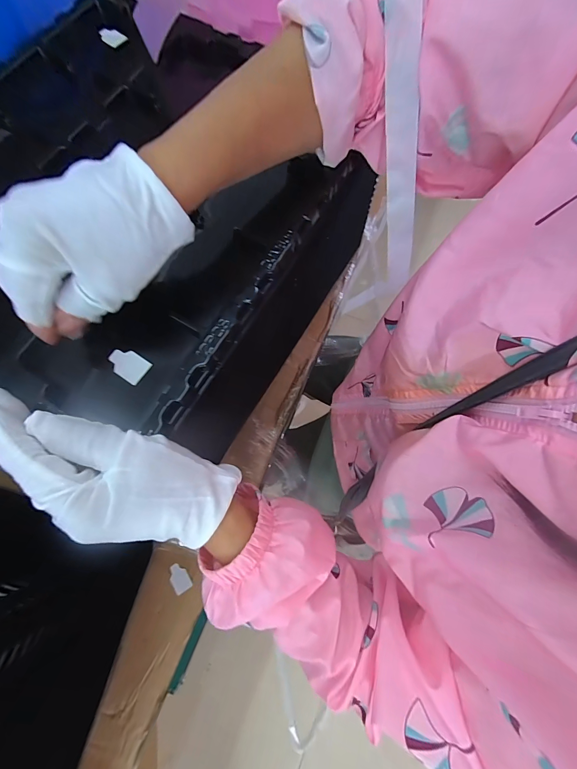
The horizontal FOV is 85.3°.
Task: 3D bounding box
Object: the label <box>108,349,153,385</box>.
[{"bbox_3d":[-0.110,-0.014,0.214,0.028,0.004,0.019,31,77,9],"label":"label"}]

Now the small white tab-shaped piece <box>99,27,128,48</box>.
[{"bbox_3d":[-0.176,-0.348,0.313,0.030,0.004,0.017,34,78,10],"label":"small white tab-shaped piece"}]

